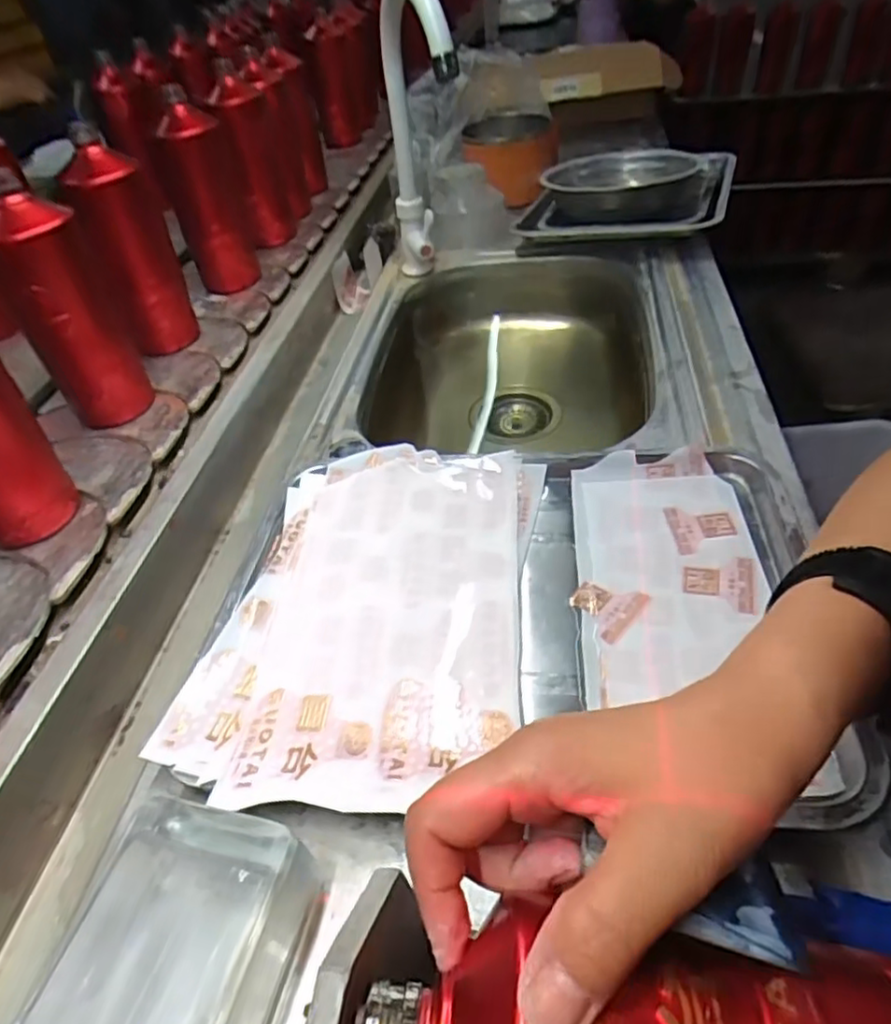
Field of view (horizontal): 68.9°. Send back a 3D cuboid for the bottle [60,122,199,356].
[{"bbox_3d":[-0.317,-0.269,0.674,0.069,0.197,0.066,-19,44,-7],"label":"bottle"}]

